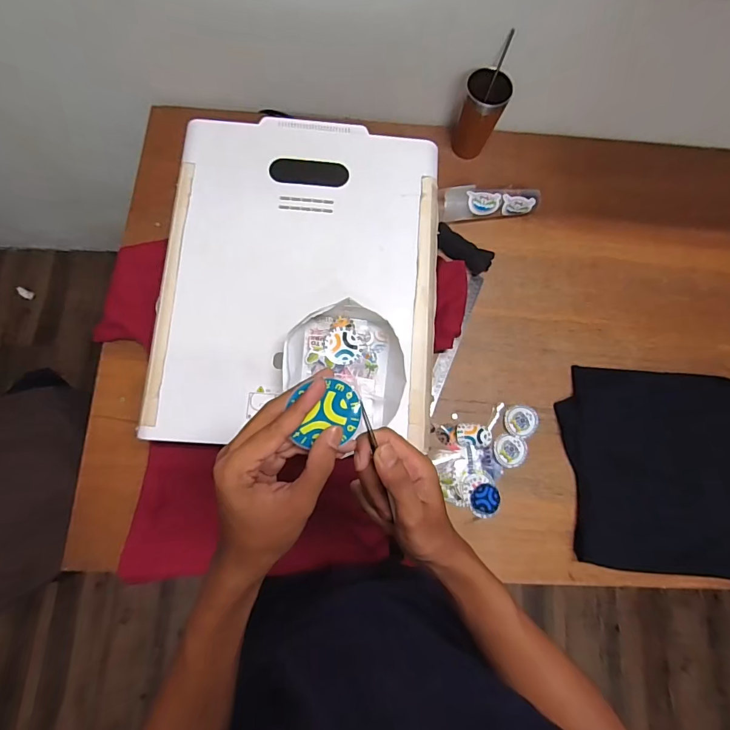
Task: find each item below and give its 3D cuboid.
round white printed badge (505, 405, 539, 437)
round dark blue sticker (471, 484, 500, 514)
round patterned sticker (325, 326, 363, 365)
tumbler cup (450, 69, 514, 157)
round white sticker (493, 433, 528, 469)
[{"bbox_3d":[0.284,0.102,0.744,0.061,0.008,0.054,-3,78,-5],"label":"round white printed badge"},{"bbox_3d":[0.209,0.232,0.711,0.047,0.006,0.049,1,78,-4],"label":"round dark blue sticker"},{"bbox_3d":[-0.029,-0.028,0.571,0.051,0.005,0.053,4,76,-17],"label":"round patterned sticker"},{"bbox_3d":[0.217,-0.478,0.787,0.080,0.137,0.074,1,78,-4],"label":"tumbler cup"},{"bbox_3d":[0.260,0.153,0.729,0.061,0.004,0.058,1,79,-6],"label":"round white sticker"}]

